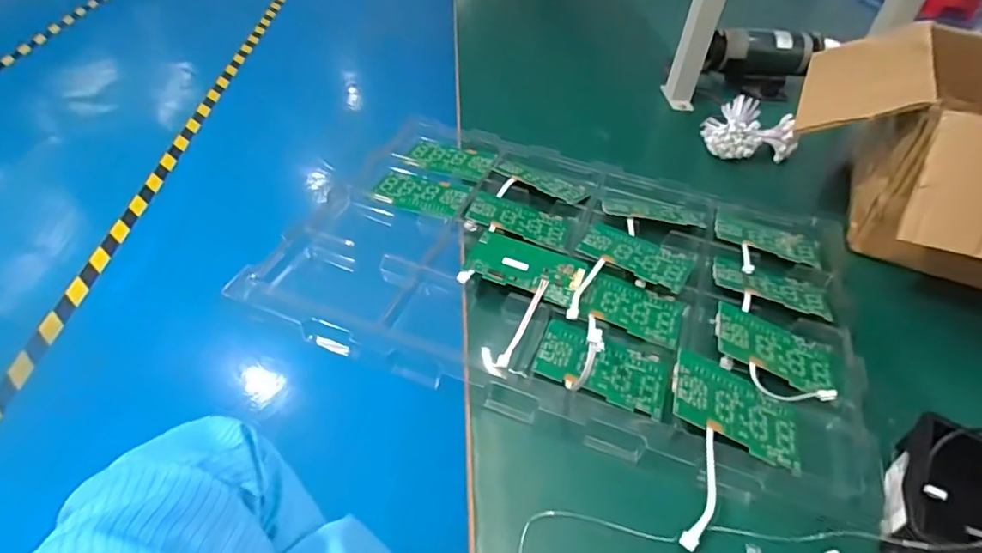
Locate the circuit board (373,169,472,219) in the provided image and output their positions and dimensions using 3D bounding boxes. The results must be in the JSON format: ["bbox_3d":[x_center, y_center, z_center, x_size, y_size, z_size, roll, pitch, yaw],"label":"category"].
[{"bbox_3d":[-0.096,-0.115,0.756,0.129,0.008,0.078,13,45,8],"label":"circuit board"}]

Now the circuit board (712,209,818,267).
[{"bbox_3d":[0.374,-0.052,0.739,0.138,0.006,0.090,19,34,9],"label":"circuit board"}]

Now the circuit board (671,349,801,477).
[{"bbox_3d":[0.235,0.127,0.521,0.130,0.005,0.080,27,46,-1],"label":"circuit board"}]

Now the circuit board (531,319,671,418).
[{"bbox_3d":[0.115,0.091,0.559,0.131,0.007,0.080,18,46,13],"label":"circuit board"}]

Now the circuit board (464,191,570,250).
[{"bbox_3d":[0.039,-0.077,0.724,0.131,0.006,0.085,21,35,4],"label":"circuit board"}]

